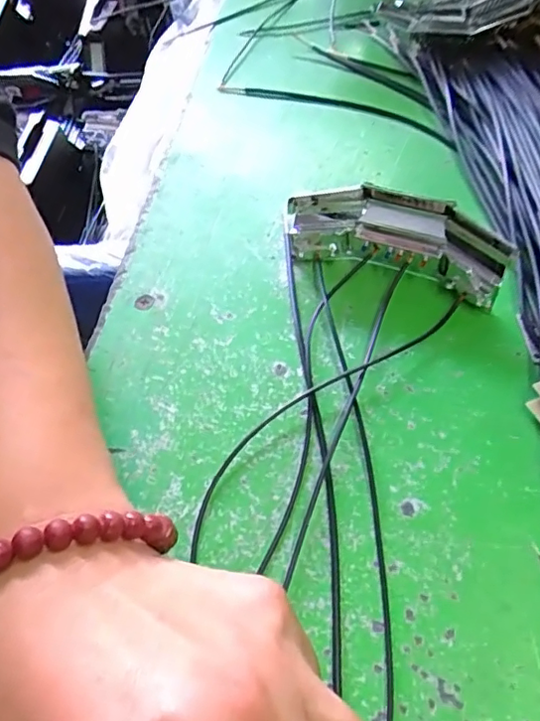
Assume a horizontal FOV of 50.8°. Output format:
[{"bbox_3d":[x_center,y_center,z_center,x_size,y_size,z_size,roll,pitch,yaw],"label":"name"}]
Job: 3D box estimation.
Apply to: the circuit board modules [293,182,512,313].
[{"bbox_3d":[0.056,-0.054,0.255,0.096,0.036,0.023,20,59,21],"label":"circuit board modules"}]

